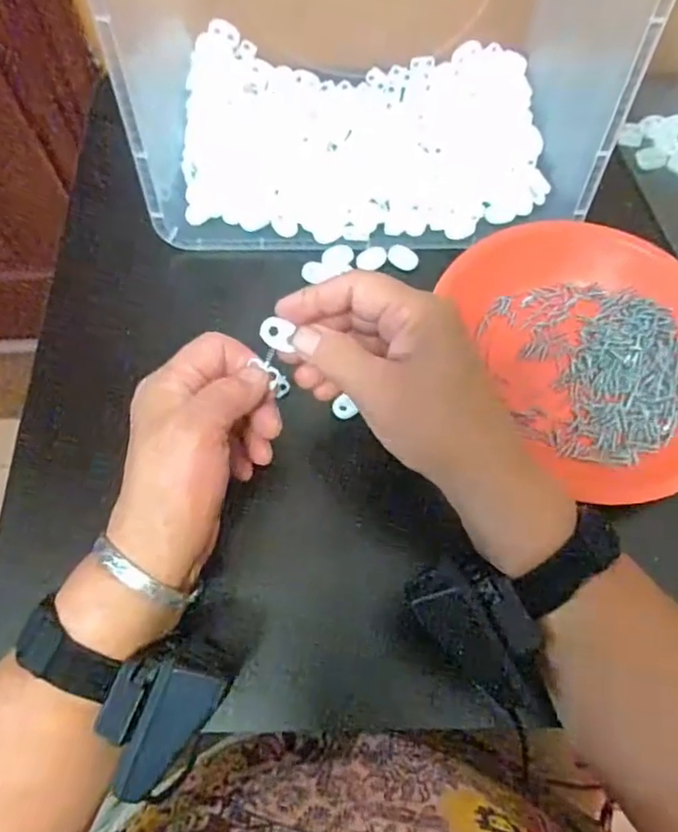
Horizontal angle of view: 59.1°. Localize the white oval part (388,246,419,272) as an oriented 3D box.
[{"bbox_3d":[0.046,-0.112,0.424,0.022,0.007,0.014,26,69,9],"label":"white oval part"}]

